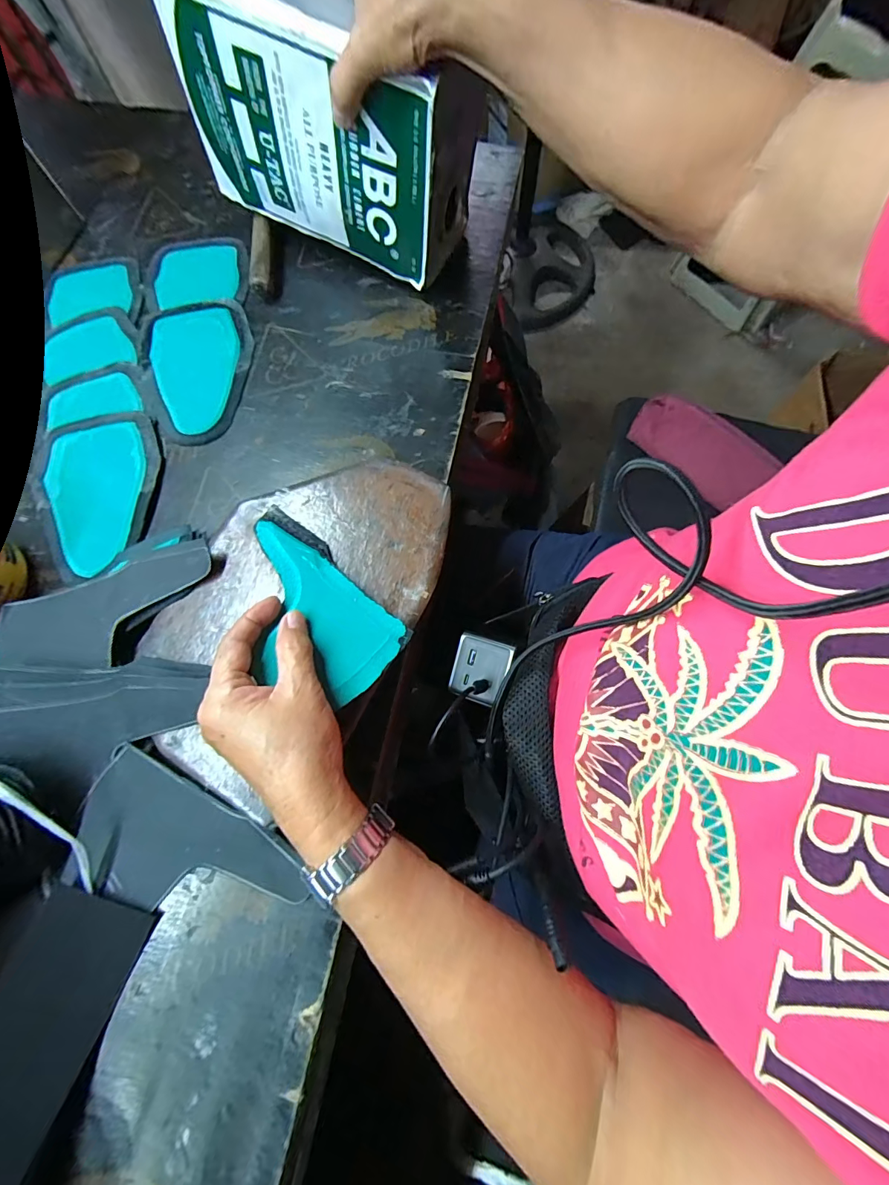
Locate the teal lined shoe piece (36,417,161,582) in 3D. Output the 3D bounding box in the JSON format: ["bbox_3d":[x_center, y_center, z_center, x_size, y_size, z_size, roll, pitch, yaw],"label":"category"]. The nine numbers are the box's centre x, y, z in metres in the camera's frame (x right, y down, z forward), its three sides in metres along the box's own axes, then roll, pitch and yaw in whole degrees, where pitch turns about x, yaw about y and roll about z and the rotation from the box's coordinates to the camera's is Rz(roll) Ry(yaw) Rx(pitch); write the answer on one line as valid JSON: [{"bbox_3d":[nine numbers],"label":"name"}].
[{"bbox_3d":[-0.297,-0.087,0.369,0.097,0.005,0.148,-12,73,-2],"label":"teal lined shoe piece"}]

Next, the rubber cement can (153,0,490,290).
[{"bbox_3d":[-0.094,-0.406,0.370,0.228,0.166,0.098,24,75,9],"label":"rubber cement can"}]

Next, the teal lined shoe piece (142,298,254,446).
[{"bbox_3d":[-0.232,-0.217,0.413,0.100,0.007,0.156,-21,74,-4],"label":"teal lined shoe piece"}]

